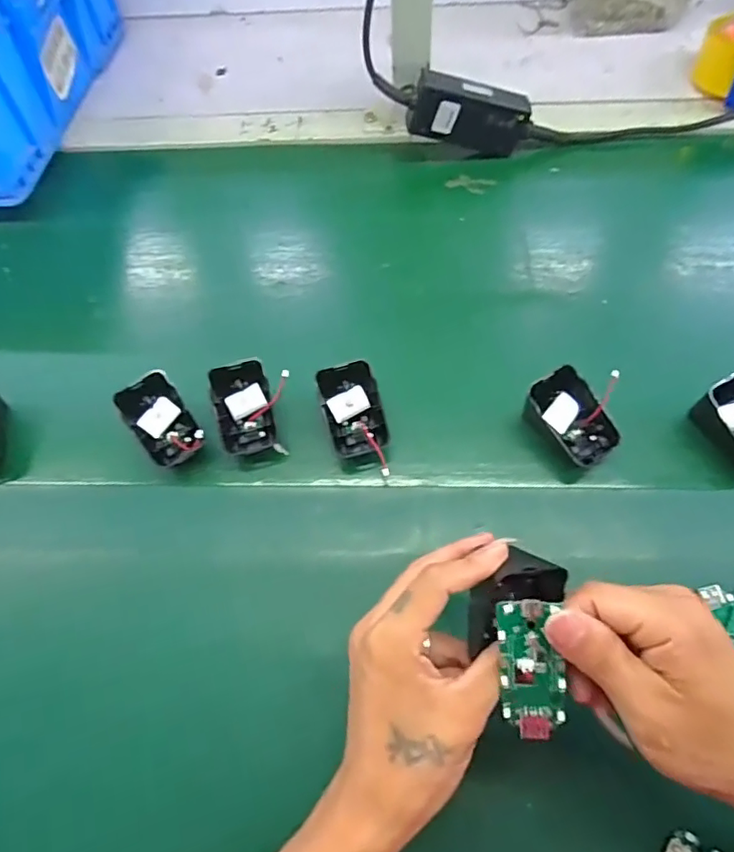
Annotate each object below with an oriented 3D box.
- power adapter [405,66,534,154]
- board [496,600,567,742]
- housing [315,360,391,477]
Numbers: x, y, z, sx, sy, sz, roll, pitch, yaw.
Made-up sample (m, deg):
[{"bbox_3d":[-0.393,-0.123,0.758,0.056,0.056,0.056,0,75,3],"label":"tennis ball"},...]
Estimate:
[{"bbox_3d":[0.101,-0.307,0.550,0.115,0.053,0.027,7,58,-13],"label":"power adapter"},{"bbox_3d":[0.079,0.116,0.267,0.029,0.004,0.064,-4,89,9],"label":"board"},{"bbox_3d":[-0.010,0.000,0.416,0.046,0.046,0.083,-12,59,-3],"label":"housing"}]

